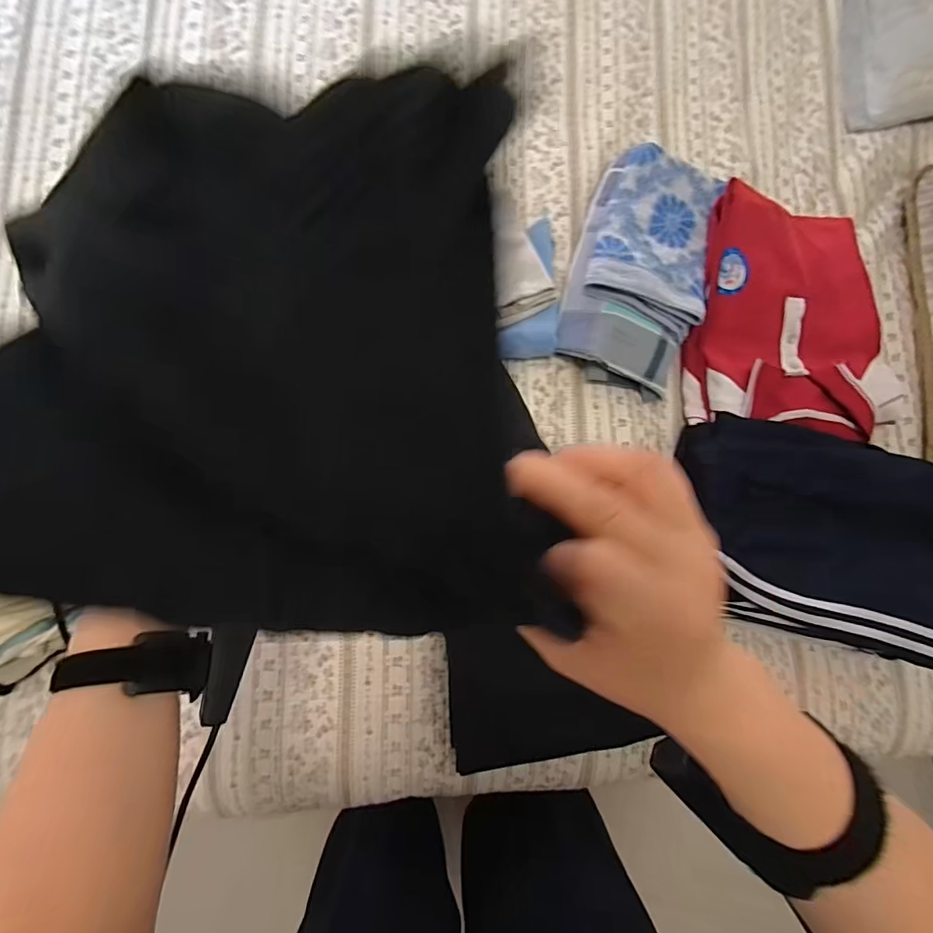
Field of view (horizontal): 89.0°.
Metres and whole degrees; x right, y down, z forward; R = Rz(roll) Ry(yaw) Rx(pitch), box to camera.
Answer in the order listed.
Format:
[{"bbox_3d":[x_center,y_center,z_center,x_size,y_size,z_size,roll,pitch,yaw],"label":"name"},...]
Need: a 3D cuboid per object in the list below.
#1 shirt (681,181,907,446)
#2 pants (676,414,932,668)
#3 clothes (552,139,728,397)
[{"bbox_3d":[0.455,-0.205,0.652,0.288,0.087,0.318,6,82,-5],"label":"shirt"},{"bbox_3d":[0.423,0.068,0.558,0.323,0.072,0.250,16,70,-4],"label":"pants"},{"bbox_3d":[0.229,-0.261,0.638,0.169,0.088,0.305,17,81,-3],"label":"clothes"}]

